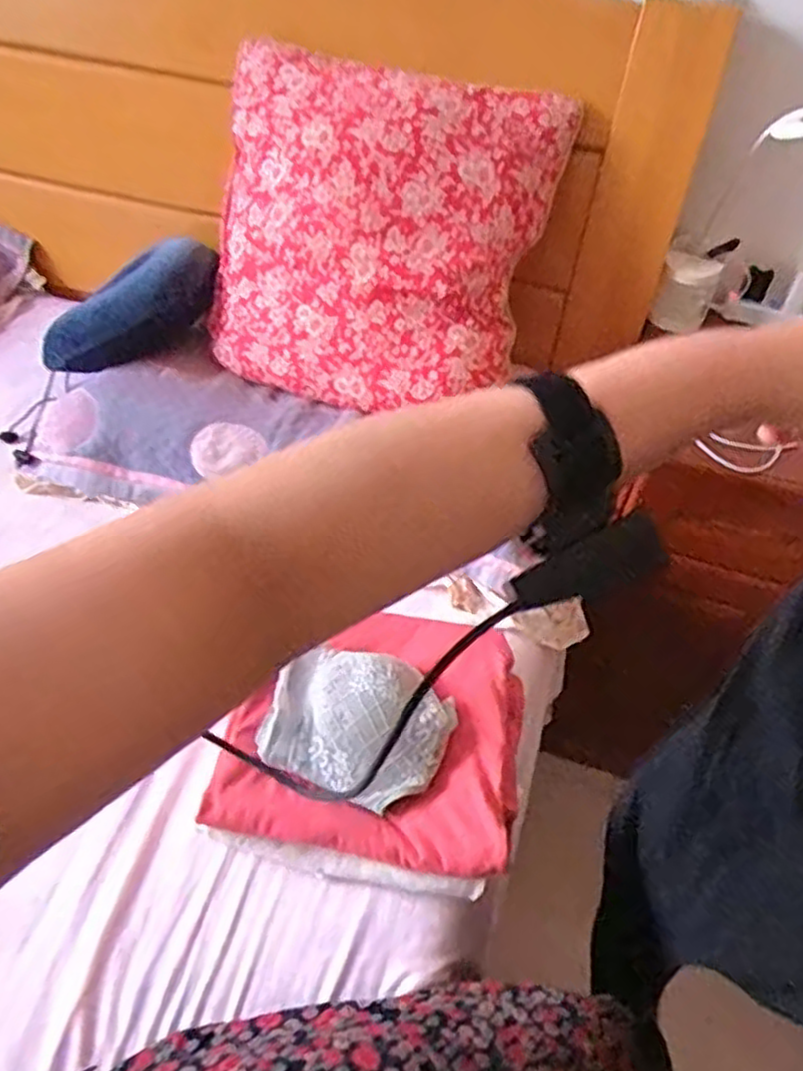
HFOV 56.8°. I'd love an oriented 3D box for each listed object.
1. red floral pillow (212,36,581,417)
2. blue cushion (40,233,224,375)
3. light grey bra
[{"bbox_3d":[-0.045,-0.373,0.939,0.425,0.411,0.091,16,12,6],"label":"red floral pillow"},{"bbox_3d":[-0.385,-0.321,1.061,0.282,0.107,0.088,-31,48,10],"label":"blue cushion"},{"bbox_3d":[-0.040,0.173,0.702,0.168,0.056,0.130,18,47,11],"label":"light grey bra"}]

